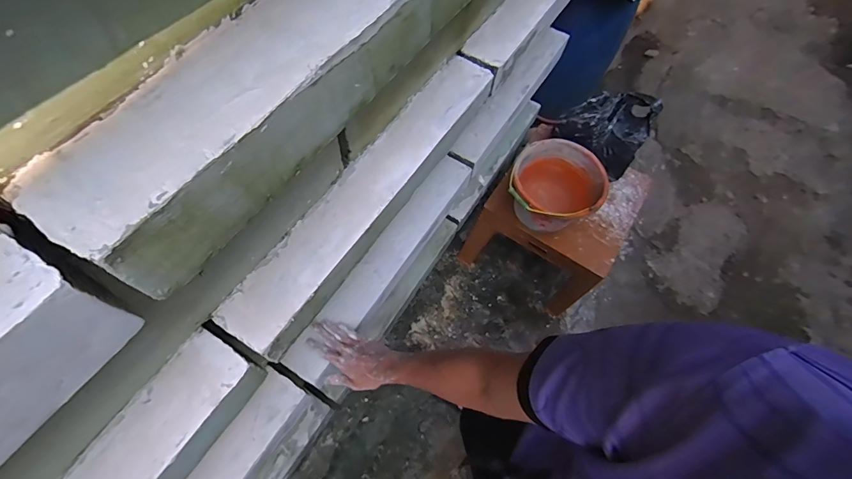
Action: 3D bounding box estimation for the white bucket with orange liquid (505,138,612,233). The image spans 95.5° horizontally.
[{"bbox_3d":[0.393,-0.145,1.199,0.267,0.178,0.266,1,62,-2],"label":"white bucket with orange liquid"}]

